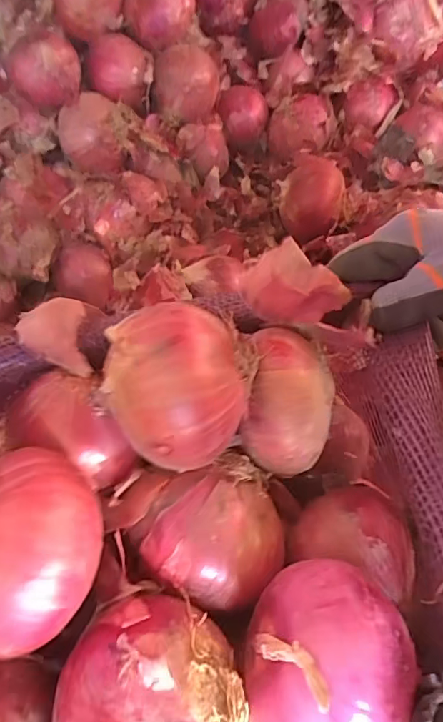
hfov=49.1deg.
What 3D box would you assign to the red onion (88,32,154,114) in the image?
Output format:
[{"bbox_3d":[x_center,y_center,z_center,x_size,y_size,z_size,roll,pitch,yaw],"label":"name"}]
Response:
[{"bbox_3d":[-0.111,-0.325,0.540,0.069,0.058,0.061,-4,69,-2],"label":"red onion"}]

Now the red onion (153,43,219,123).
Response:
[{"bbox_3d":[-0.039,-0.323,0.562,0.076,0.064,0.070,-4,69,-2],"label":"red onion"}]

